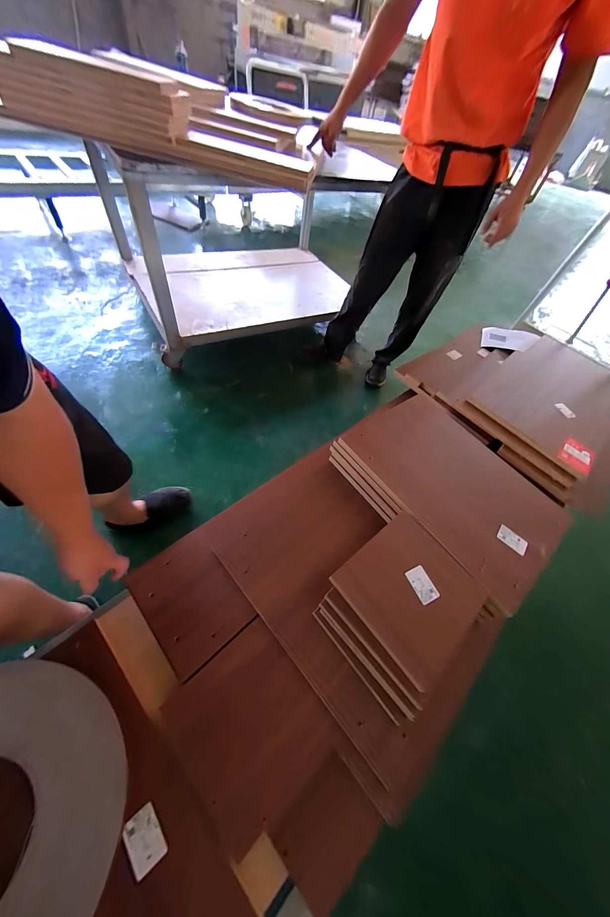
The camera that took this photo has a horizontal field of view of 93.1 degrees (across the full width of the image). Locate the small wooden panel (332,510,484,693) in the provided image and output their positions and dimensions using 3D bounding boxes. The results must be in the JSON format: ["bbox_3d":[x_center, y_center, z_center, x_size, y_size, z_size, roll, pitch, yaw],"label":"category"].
[{"bbox_3d":[0.196,0.238,0.533,0.221,0.015,0.210,-33,64,-23],"label":"small wooden panel"}]

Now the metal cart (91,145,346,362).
[{"bbox_3d":[-0.290,-1.061,1.422,1.068,0.603,0.745,-20,63,-23],"label":"metal cart"}]

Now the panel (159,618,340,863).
[{"bbox_3d":[-0.088,0.423,0.465,0.198,0.015,0.219,-33,68,-28],"label":"panel"}]

